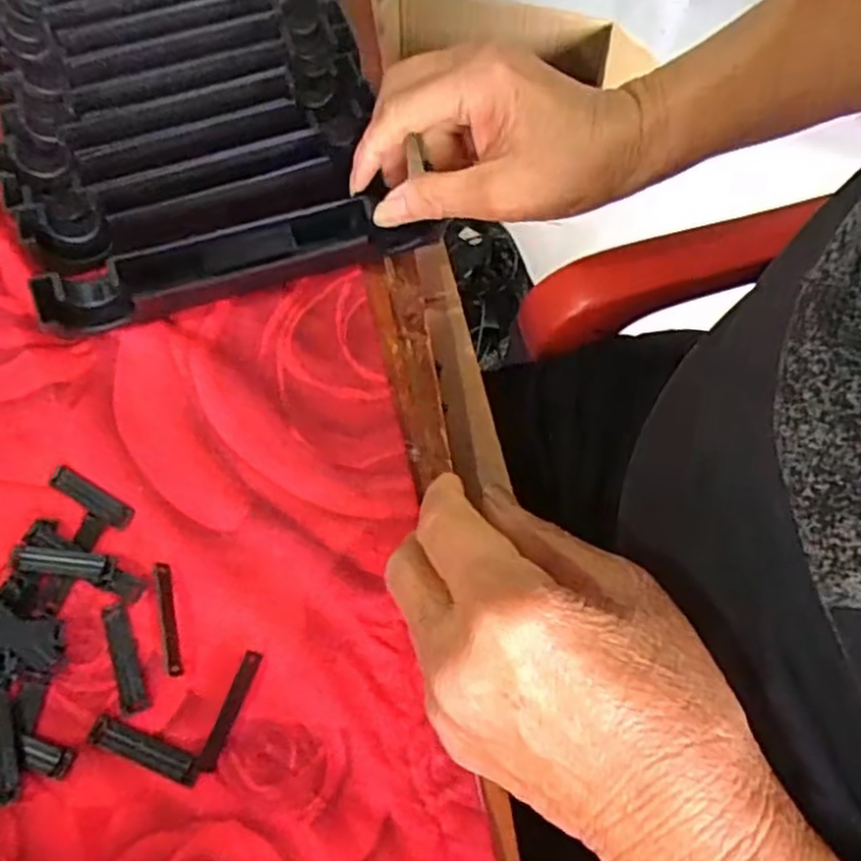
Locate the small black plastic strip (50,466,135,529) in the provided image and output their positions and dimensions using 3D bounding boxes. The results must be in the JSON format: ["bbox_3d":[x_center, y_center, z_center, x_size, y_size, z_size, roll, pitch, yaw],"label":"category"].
[{"bbox_3d":[-0.150,0.029,0.323,0.045,0.004,0.010,28,68,12],"label":"small black plastic strip"}]

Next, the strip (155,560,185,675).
[{"bbox_3d":[-0.108,0.077,0.300,0.005,0.006,0.046,-13,66,-6],"label":"strip"}]

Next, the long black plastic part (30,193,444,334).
[{"bbox_3d":[-0.093,-0.090,0.362,0.191,0.035,0.031,-16,66,-10],"label":"long black plastic part"}]

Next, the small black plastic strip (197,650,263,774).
[{"bbox_3d":[-0.079,0.110,0.287,0.007,0.005,0.045,18,66,8],"label":"small black plastic strip"}]

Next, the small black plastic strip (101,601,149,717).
[{"bbox_3d":[-0.125,0.092,0.296,0.010,0.004,0.044,-21,67,-10],"label":"small black plastic strip"}]

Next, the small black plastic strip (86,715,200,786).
[{"bbox_3d":[-0.110,0.123,0.281,0.045,0.004,0.010,19,66,8],"label":"small black plastic strip"}]

